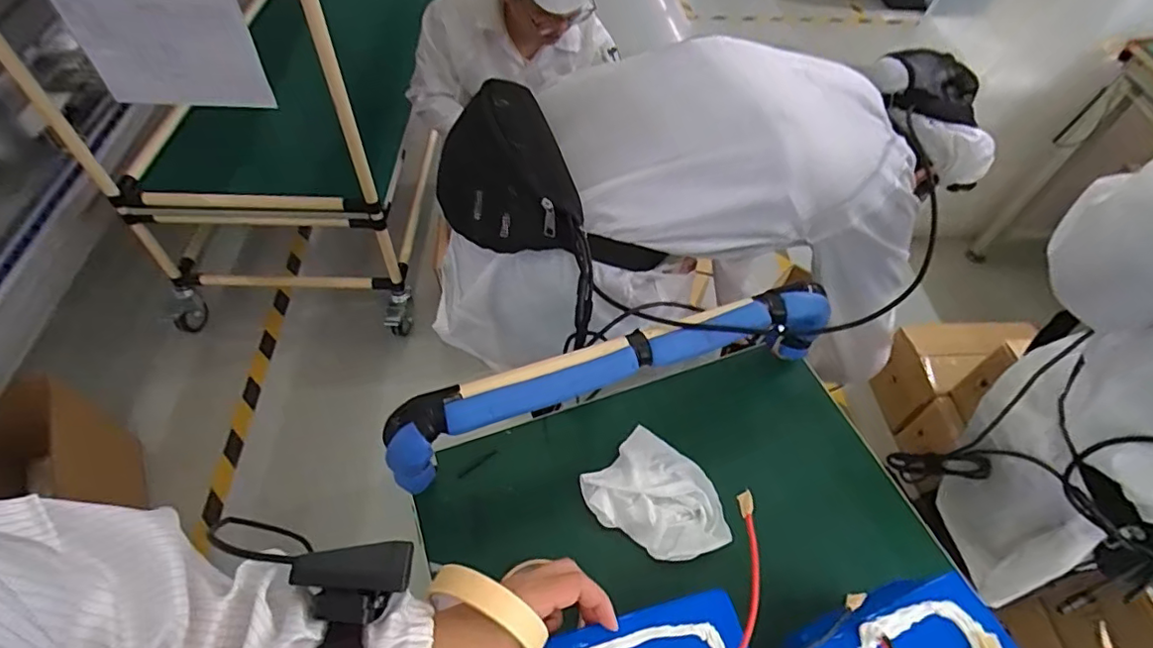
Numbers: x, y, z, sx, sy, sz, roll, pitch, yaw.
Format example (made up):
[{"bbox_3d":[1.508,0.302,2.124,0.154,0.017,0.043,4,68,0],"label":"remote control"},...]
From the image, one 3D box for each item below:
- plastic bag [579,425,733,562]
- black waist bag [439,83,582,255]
[{"bbox_3d":[0.089,0.182,0.597,0.144,0.017,0.111,34,59,21],"label":"plastic bag"},{"bbox_3d":[-0.091,-0.179,0.663,0.143,0.094,0.245,-12,55,-12],"label":"black waist bag"}]

